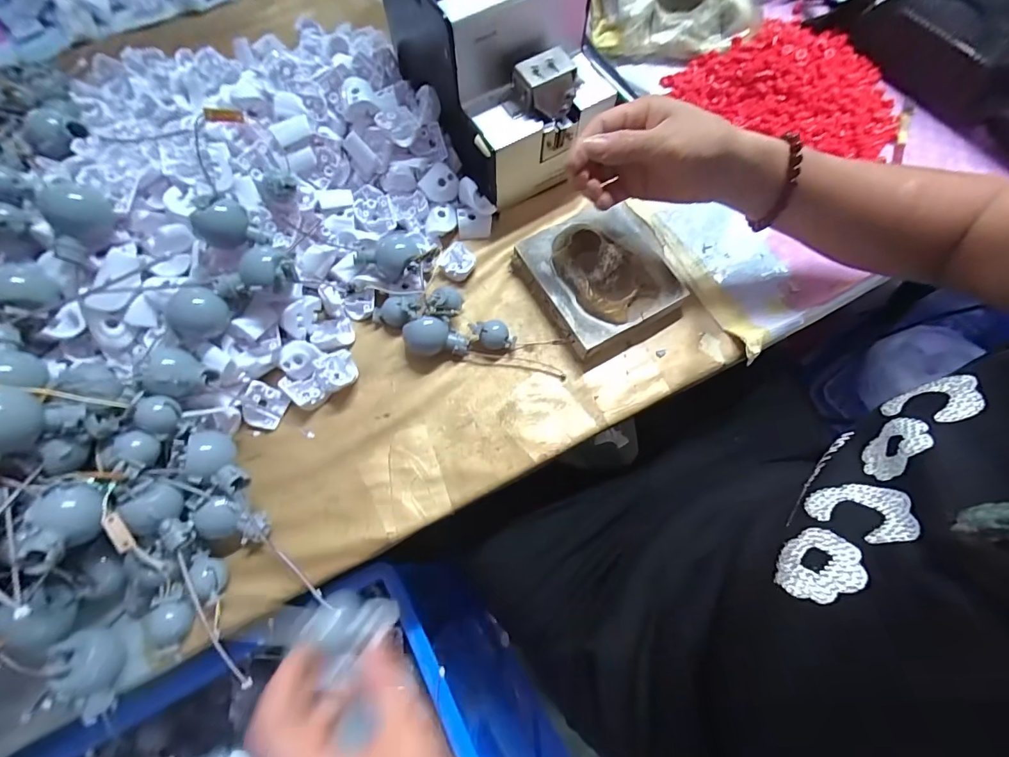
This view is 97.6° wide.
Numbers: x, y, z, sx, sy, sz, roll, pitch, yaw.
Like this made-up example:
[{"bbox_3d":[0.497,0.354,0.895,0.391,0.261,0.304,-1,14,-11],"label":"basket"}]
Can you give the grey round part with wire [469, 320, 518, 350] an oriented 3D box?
[{"bbox_3d":[-0.009,-0.036,0.366,0.035,0.018,0.021,-8,71,-3],"label":"grey round part with wire"}]

